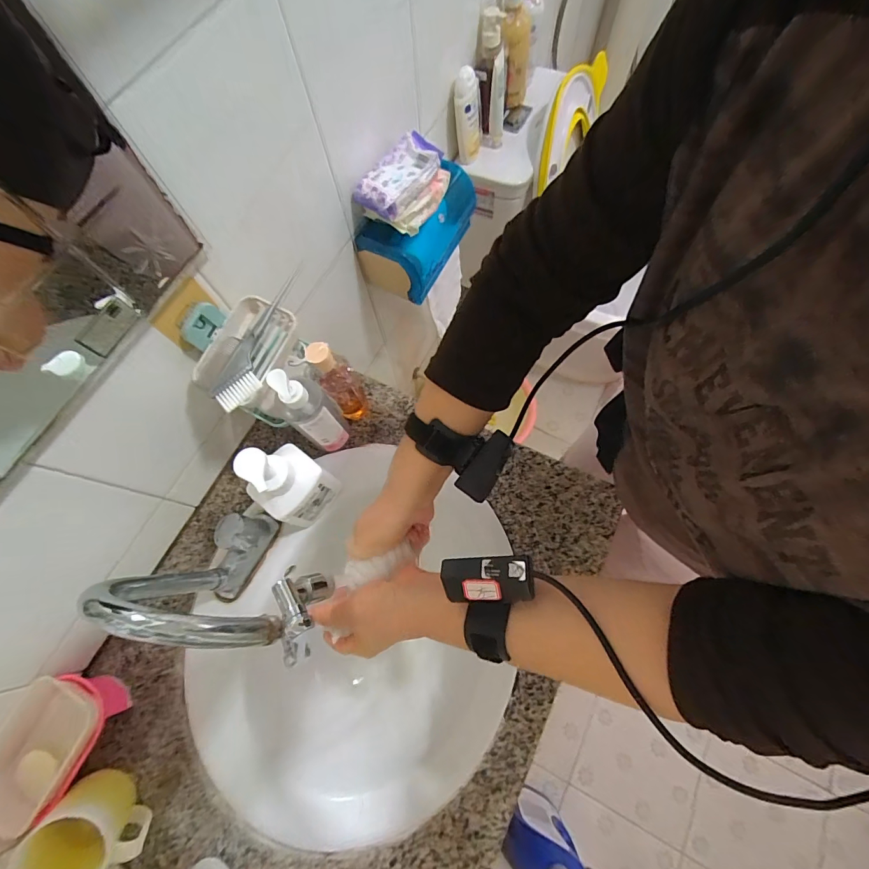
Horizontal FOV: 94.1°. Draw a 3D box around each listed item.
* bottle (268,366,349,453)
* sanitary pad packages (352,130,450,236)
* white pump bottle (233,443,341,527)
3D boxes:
[{"bbox_3d":[-0.166,-0.029,0.552,0.058,0.211,0.053,-1,70,3],"label":"bottle"},{"bbox_3d":[-0.047,-0.402,0.658,0.091,0.066,0.145,33,75,13],"label":"sanitary pad packages"},{"bbox_3d":[-0.189,0.063,0.527,0.073,0.189,0.087,36,76,14],"label":"white pump bottle"}]

